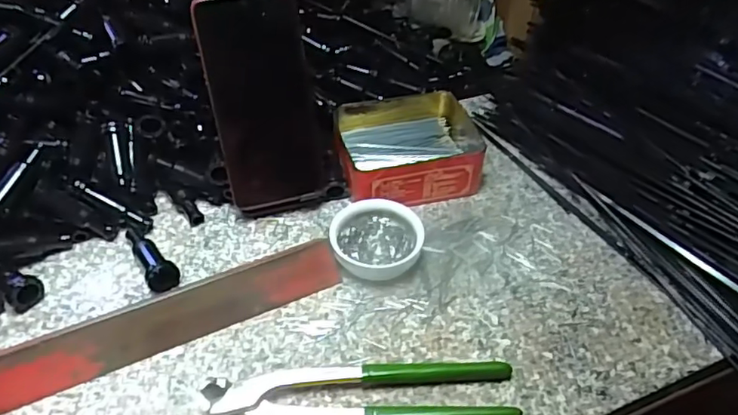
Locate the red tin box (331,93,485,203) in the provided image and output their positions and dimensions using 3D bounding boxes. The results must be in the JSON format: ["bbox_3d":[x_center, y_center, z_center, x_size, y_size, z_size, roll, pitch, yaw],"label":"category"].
[{"bbox_3d":[0.034,-0.056,0.531,0.130,0.044,0.117,-11,46,-12],"label":"red tin box"}]

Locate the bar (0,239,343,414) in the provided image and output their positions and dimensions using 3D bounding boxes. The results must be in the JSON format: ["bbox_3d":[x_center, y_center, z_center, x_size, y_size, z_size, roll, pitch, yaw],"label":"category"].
[{"bbox_3d":[-0.141,0.079,0.395,0.253,0.039,0.007,-19,6,-20],"label":"bar"}]

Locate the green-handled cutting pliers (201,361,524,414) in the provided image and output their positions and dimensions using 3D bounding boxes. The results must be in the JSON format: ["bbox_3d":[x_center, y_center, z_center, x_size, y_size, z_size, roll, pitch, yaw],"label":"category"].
[{"bbox_3d":[-0.004,0.121,0.369,0.195,0.016,0.042,-1,45,-3],"label":"green-handled cutting pliers"}]

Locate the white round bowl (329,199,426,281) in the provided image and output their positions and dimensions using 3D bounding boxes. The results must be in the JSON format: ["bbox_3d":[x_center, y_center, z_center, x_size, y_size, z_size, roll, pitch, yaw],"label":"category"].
[{"bbox_3d":[0.006,0.026,0.454,0.070,0.027,0.065,1,45,-1],"label":"white round bowl"}]

